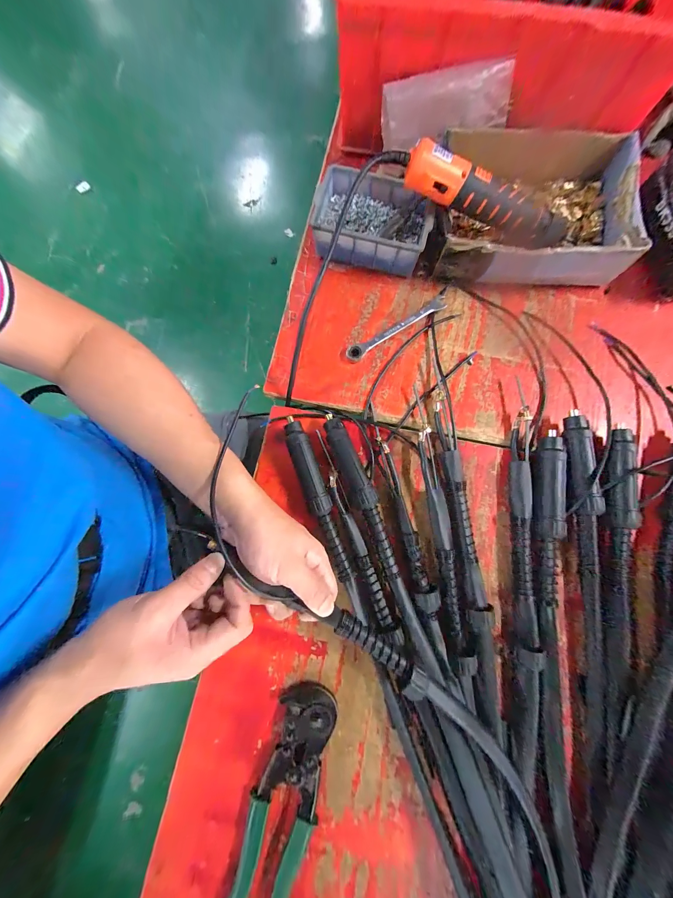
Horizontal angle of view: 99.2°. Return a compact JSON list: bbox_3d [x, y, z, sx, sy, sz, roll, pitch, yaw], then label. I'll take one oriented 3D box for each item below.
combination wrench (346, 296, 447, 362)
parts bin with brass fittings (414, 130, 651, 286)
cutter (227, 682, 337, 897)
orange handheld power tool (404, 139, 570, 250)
[{"bbox_3d":[0.079,-0.157,0.375,0.149,0.010,0.021,-30,80,-4],"label":"combination wrench"},{"bbox_3d":[0.244,-0.308,0.373,0.240,0.065,0.172,4,80,2],"label":"parts bin with brass fittings"},{"bbox_3d":[-0.054,0.356,0.286,0.063,0.019,0.217,16,80,4],"label":"cutter"},{"bbox_3d":[0.191,-0.300,0.355,0.236,0.055,0.046,8,79,-19],"label":"orange handheld power tool"}]

